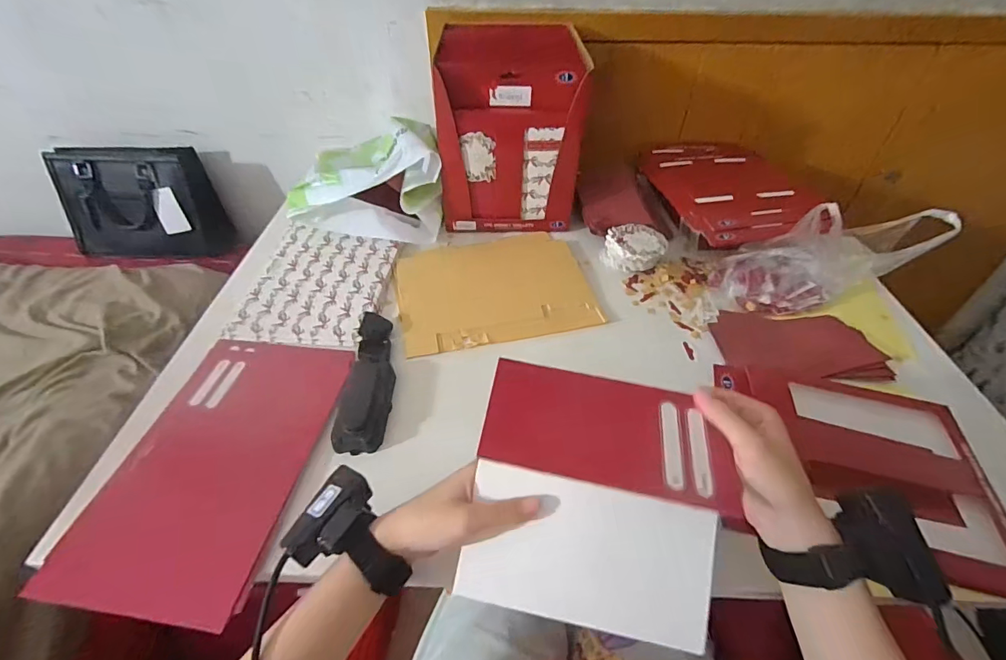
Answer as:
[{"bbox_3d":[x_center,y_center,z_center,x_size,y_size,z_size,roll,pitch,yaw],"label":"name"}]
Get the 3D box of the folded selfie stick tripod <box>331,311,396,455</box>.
[{"bbox_3d":[-0.150,0.053,0.506,0.050,0.025,0.180,-2,43,-1],"label":"folded selfie stick tripod"}]

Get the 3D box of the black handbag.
[{"bbox_3d":[-0.706,-0.248,0.870,0.262,0.183,0.107,1,43,1],"label":"black handbag"}]

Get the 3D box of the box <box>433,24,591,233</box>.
[{"bbox_3d":[0.010,-0.321,0.710,0.202,0.262,0.221,-1,43,0],"label":"box"}]

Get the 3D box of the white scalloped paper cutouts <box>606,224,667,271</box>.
[{"bbox_3d":[0.186,-0.110,0.634,0.076,0.053,0.065,2,43,2],"label":"white scalloped paper cutouts"}]

